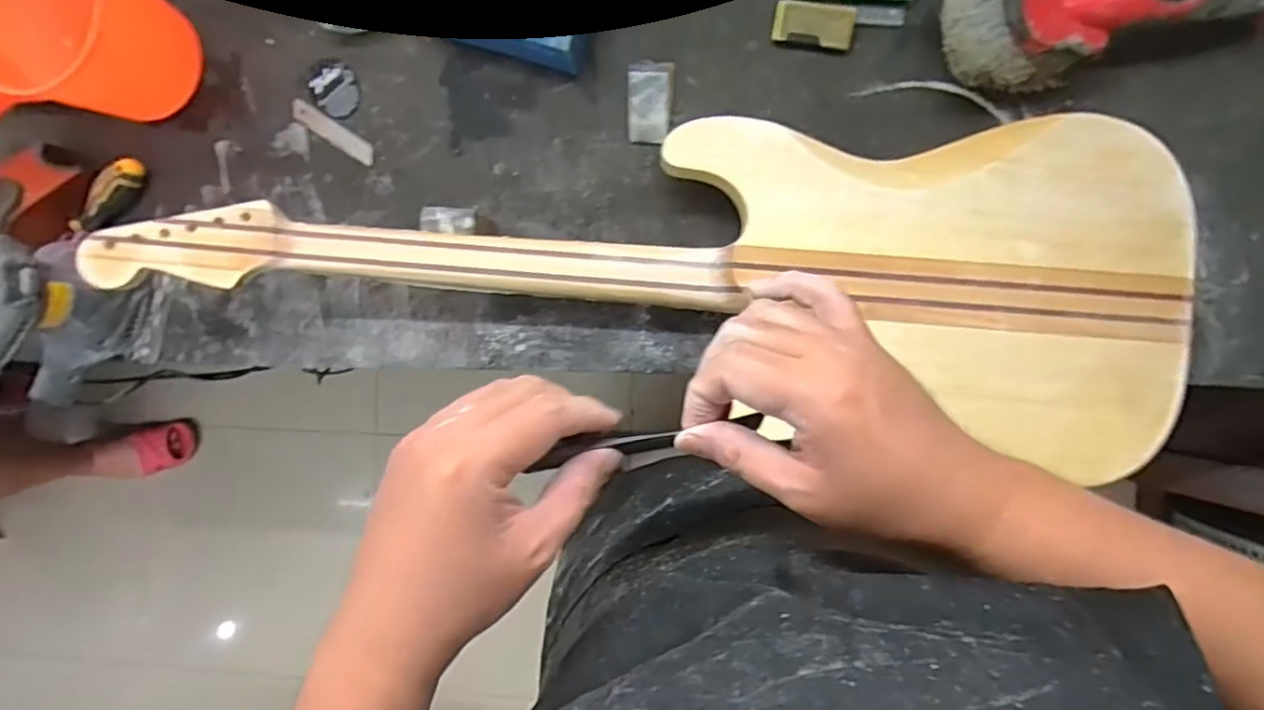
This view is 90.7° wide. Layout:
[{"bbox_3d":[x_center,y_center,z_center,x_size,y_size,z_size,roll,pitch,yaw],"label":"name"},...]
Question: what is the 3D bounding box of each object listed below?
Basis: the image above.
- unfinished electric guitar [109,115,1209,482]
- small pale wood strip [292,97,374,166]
[{"bbox_3d":[0.005,-0.095,0.541,0.942,0.083,0.286,7,93,6],"label":"unfinished electric guitar"},{"bbox_3d":[-0.311,-0.232,0.649,0.102,0.004,0.020,34,96,4],"label":"small pale wood strip"}]

